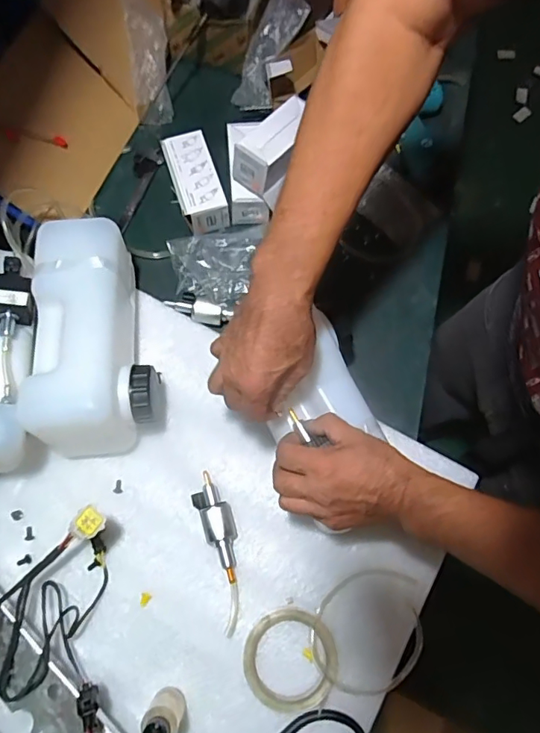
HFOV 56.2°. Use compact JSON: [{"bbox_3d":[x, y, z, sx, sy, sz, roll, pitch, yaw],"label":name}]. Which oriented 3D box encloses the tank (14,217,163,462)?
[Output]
[{"bbox_3d":[-0.208,-0.037,0.600,0.131,0.131,0.266,-12,73,-5],"label":"tank"}]

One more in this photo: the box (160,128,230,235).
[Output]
[{"bbox_3d":[-0.106,-0.261,0.721,0.062,0.051,0.135,-18,73,-7],"label":"box"}]

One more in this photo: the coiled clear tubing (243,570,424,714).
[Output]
[{"bbox_3d":[0.075,0.306,0.558,0.206,0.015,0.117,-17,73,-7],"label":"coiled clear tubing"}]

